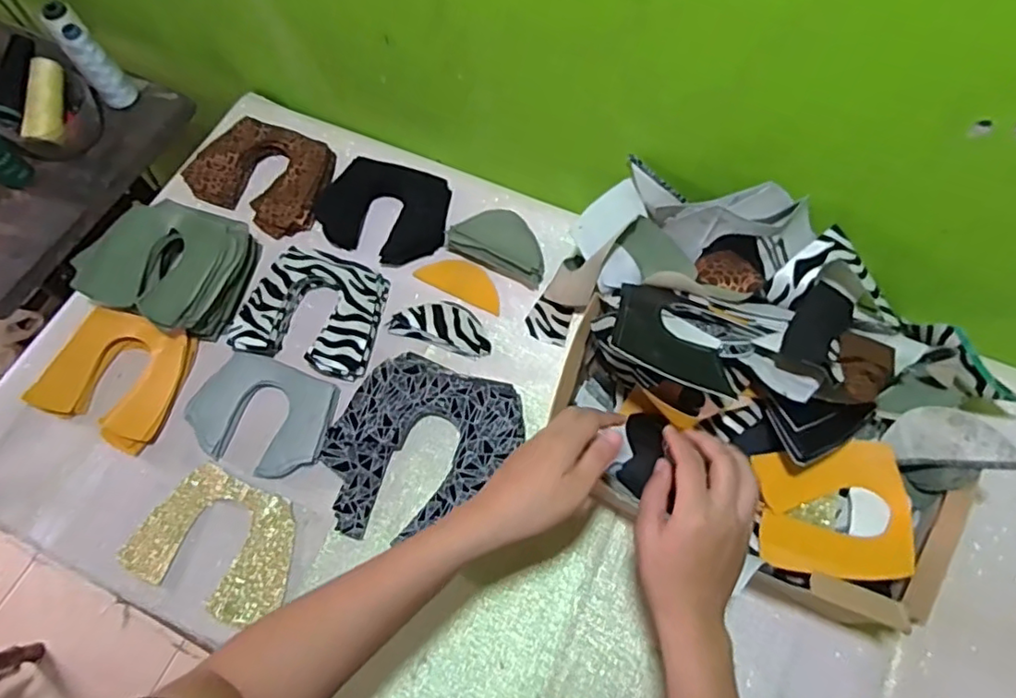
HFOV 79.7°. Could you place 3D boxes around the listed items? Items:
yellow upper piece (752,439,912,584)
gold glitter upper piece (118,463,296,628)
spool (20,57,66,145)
[{"bbox_3d":[0.281,0.138,0.524,0.129,0.021,0.110,0,66,2],"label":"yellow upper piece"},{"bbox_3d":[-0.290,0.195,0.616,0.156,0.009,0.120,22,70,9],"label":"gold glitter upper piece"},{"bbox_3d":[-0.610,-0.327,0.803,0.040,0.035,0.115,-2,82,1],"label":"spool"}]

